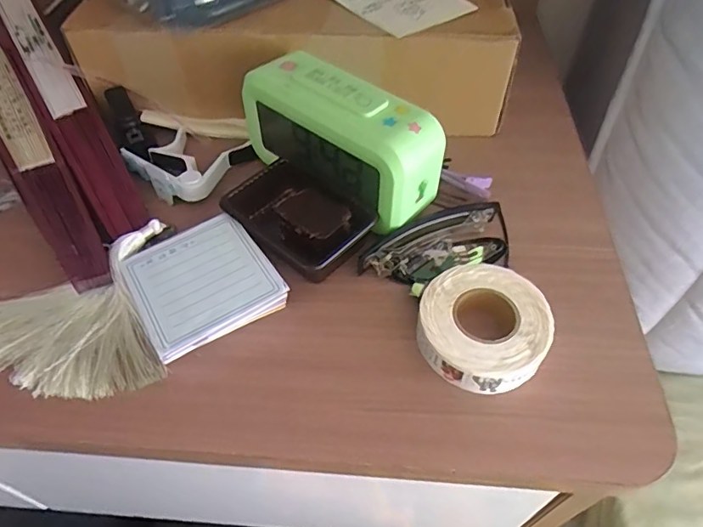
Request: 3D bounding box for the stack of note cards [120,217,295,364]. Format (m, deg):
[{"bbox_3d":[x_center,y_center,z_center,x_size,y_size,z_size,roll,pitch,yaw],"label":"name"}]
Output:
[{"bbox_3d":[-0.088,0.012,0.292,0.074,0.020,0.075,-29,57,-20],"label":"stack of note cards"}]

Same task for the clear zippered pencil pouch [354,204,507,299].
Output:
[{"bbox_3d":[0.059,-0.008,0.307,0.100,0.026,0.044,-23,55,-17],"label":"clear zippered pencil pouch"}]

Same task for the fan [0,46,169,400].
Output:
[{"bbox_3d":[-0.222,-0.048,0.325,0.094,0.047,0.331,-28,57,-20],"label":"fan"}]

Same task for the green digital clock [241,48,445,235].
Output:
[{"bbox_3d":[-0.010,-0.080,0.325,0.140,0.075,0.049,34,60,24],"label":"green digital clock"}]

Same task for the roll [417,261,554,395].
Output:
[{"bbox_3d":[0.072,0.034,0.271,0.068,0.022,0.070,0,52,1],"label":"roll"}]

